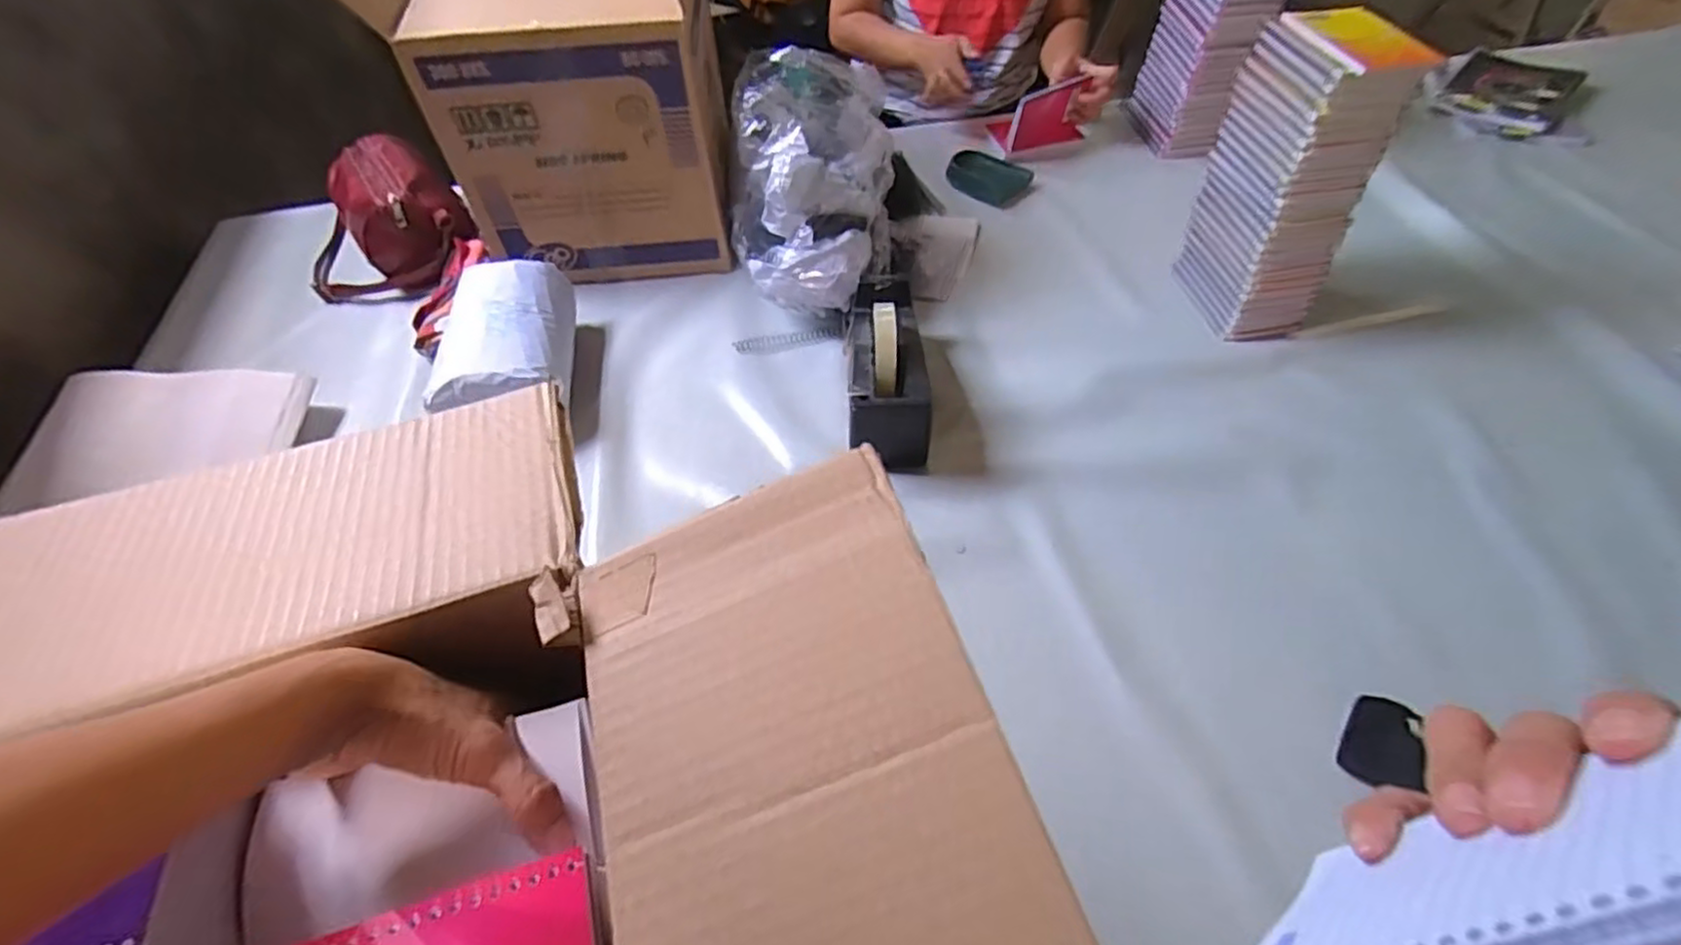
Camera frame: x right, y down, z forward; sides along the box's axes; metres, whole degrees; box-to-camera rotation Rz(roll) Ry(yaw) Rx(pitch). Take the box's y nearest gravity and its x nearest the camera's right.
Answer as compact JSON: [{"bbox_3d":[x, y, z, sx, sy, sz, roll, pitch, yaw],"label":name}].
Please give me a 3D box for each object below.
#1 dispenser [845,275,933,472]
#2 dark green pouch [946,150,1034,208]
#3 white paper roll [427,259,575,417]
[{"bbox_3d":[0.043,-0.116,0.719,0.081,0.114,0.201,-4,53,0],"label":"dispenser"},{"bbox_3d":[0.203,-0.414,0.998,0.113,0.026,0.074,27,59,21],"label":"dark green pouch"},{"bbox_3d":[-0.352,-0.130,0.755,0.131,0.095,0.186,-11,53,-6],"label":"white paper roll"}]

